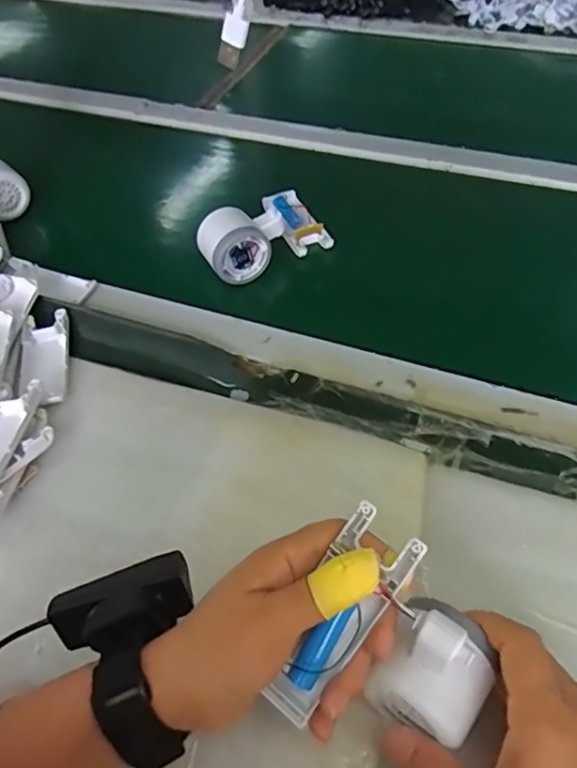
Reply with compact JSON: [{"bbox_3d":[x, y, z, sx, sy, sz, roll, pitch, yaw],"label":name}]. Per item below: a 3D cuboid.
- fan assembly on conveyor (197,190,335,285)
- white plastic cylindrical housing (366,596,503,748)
[{"bbox_3d":[-0.029,-0.151,0.573,0.083,0.061,0.131,37,50,27],"label":"fan assembly on conveyor"},{"bbox_3d":[0.076,0.139,0.284,0.051,0.057,0.057,26,58,21],"label":"white plastic cylindrical housing"}]

